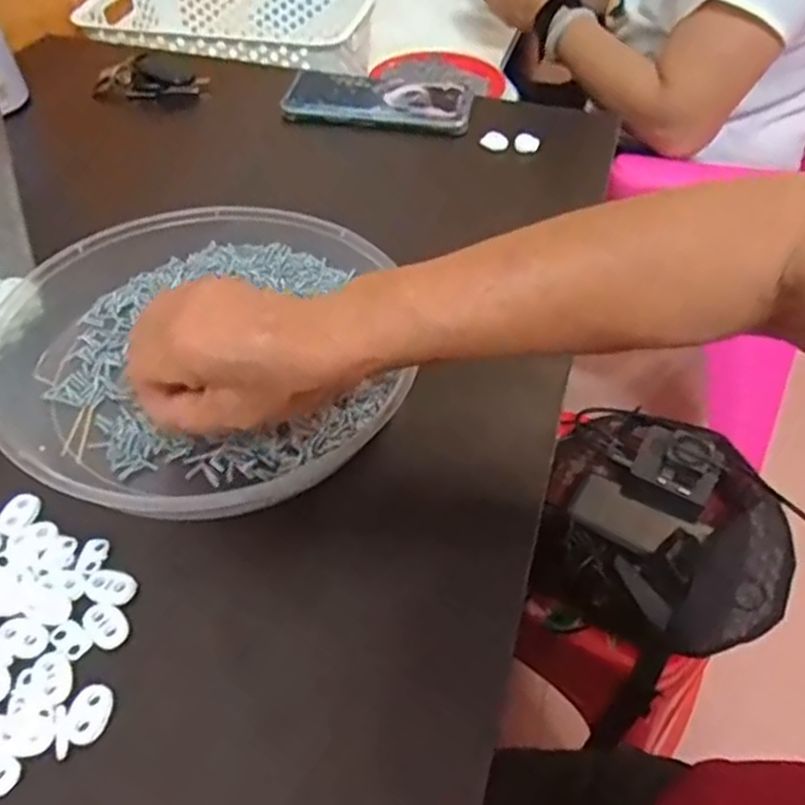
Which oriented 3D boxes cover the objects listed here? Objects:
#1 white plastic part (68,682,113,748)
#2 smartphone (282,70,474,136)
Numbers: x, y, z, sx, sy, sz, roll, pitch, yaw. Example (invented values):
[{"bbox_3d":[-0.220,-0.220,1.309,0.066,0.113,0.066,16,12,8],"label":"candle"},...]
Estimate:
[{"bbox_3d":[-0.126,0.125,0.289,0.014,0.004,0.023,3,46,-1],"label":"white plastic part"},{"bbox_3d":[-0.021,-0.271,0.644,0.163,0.018,0.073,9,48,7],"label":"smartphone"}]

